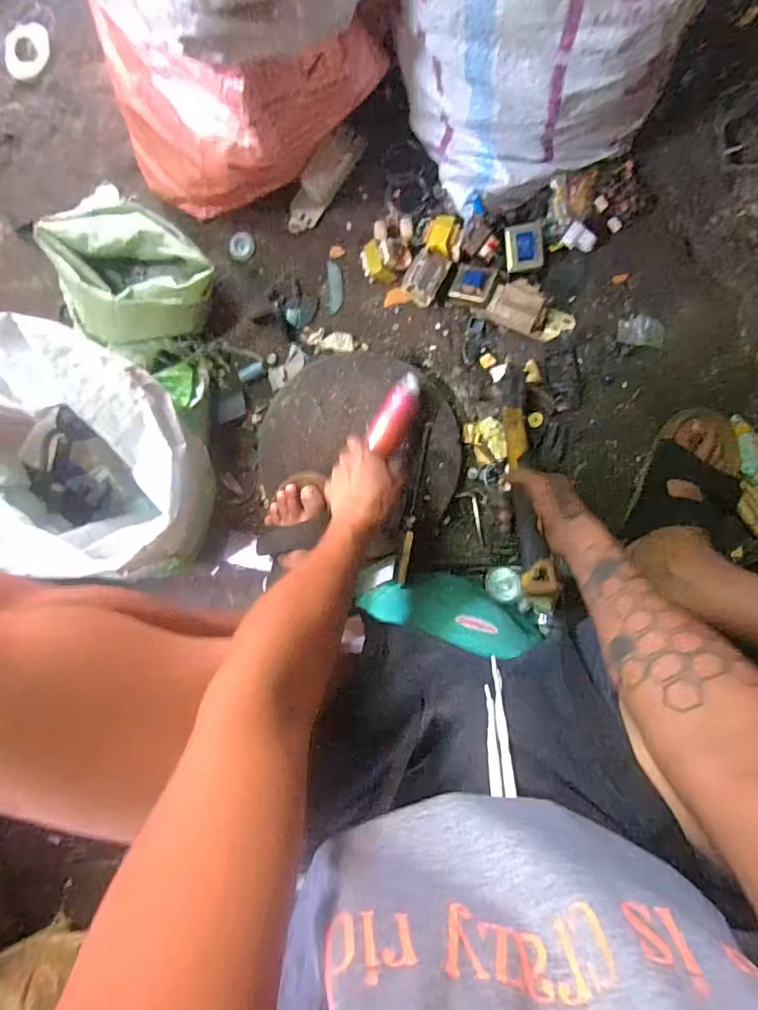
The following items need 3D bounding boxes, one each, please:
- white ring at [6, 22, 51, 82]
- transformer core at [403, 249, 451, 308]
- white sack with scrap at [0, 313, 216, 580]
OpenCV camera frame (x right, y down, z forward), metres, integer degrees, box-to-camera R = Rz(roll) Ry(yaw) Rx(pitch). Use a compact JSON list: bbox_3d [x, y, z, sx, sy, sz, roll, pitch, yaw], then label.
[{"bbox_3d":[-0.472,-0.609,0.671,0.070,0.006,0.070,0,94,4],"label":"white ring"},{"bbox_3d":[0.057,-0.284,0.625,0.044,0.037,0.064,29,96,2],"label":"transformer core"},{"bbox_3d":[-0.329,-0.054,0.579,0.218,0.209,0.272,-15,93,5],"label":"white sack with scrap"}]

